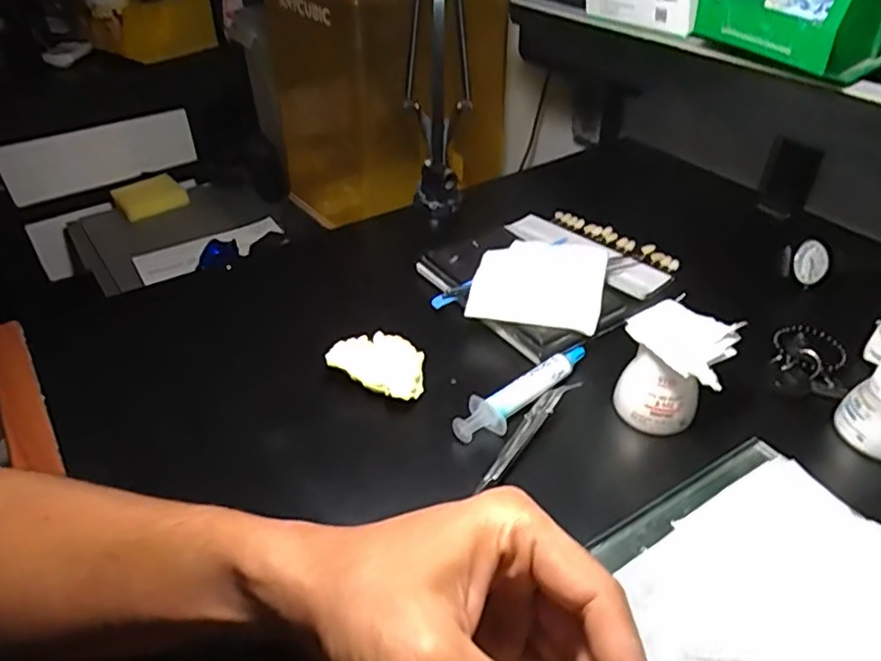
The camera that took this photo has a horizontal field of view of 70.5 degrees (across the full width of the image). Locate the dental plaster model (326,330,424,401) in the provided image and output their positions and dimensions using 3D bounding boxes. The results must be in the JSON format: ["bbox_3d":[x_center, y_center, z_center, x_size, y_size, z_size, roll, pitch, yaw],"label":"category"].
[{"bbox_3d":[-0.037,0.020,0.415,0.061,0.019,0.046,15,42,26],"label":"dental plaster model"}]

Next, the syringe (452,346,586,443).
[{"bbox_3d":[0.056,0.041,0.412,0.119,0.022,0.023,-32,44,-30],"label":"syringe"}]

